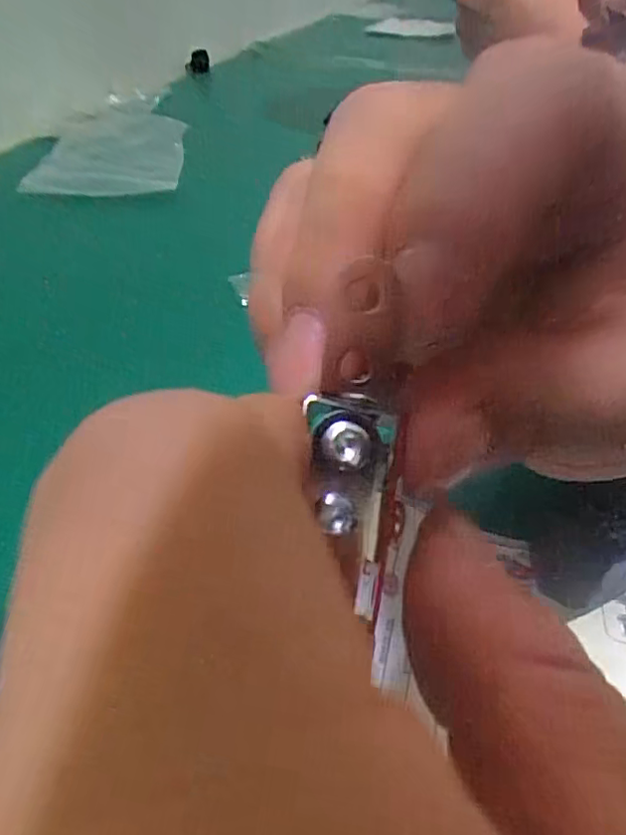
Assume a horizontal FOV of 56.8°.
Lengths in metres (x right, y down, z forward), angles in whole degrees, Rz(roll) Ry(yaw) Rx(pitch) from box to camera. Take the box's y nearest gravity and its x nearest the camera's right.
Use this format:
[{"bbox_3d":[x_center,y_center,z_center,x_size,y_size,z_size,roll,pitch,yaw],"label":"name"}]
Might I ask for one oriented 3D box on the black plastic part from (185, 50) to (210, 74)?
[{"bbox_3d":[-0.152,-0.467,0.760,0.030,0.025,0.019,-5,38,-9],"label":"black plastic part"}]

